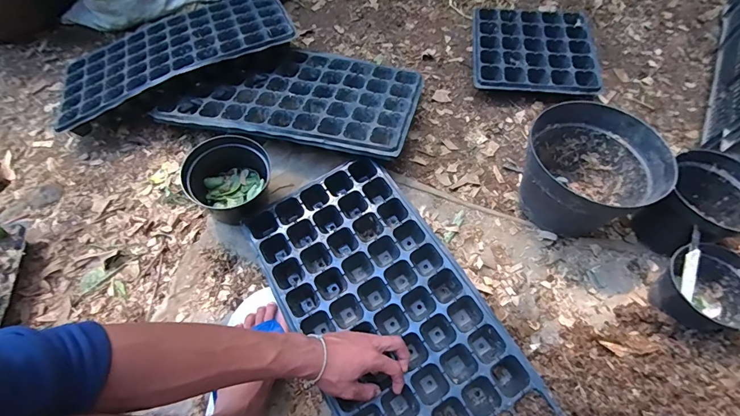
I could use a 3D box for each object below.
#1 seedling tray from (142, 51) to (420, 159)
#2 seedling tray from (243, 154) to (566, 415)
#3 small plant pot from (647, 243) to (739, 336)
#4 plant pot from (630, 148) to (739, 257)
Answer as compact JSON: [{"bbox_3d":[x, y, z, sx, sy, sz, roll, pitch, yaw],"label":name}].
[{"bbox_3d":[-0.166,-0.247,0.779,0.526,0.042,0.286,9,61,7],"label":"seedling tray"},{"bbox_3d":[0.024,0.169,0.601,0.280,0.066,0.525,-32,67,-16],"label":"seedling tray"},{"bbox_3d":[0.525,0.130,0.584,0.117,0.083,0.122,-1,65,2],"label":"small plant pot"},{"bbox_3d":[0.558,-0.003,0.637,0.145,0.121,0.145,-1,65,2],"label":"plant pot"}]

